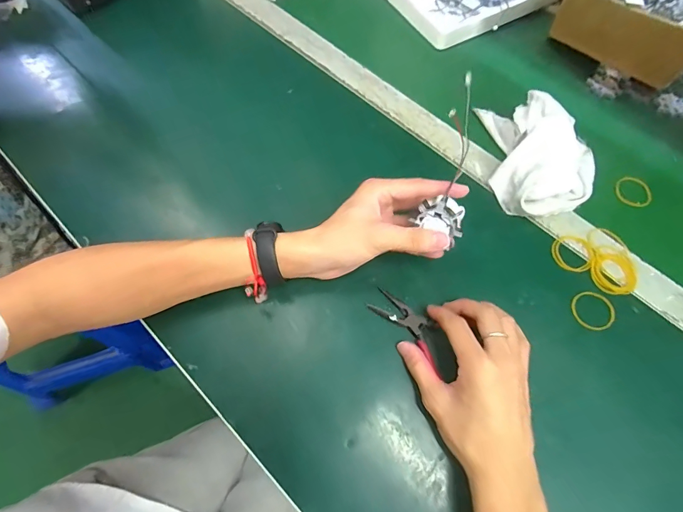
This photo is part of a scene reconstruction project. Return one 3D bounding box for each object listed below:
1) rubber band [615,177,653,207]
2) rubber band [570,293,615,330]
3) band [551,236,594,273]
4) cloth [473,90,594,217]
[{"bbox_3d":[0.335,-0.075,0.428,0.037,0.009,0.039,9,64,1],"label":"rubber band"},{"bbox_3d":[0.242,0.053,0.358,0.038,0.005,0.038,1,64,-3],"label":"rubber band"},{"bbox_3d":[0.237,-0.002,0.379,0.045,0.004,0.039,-17,67,-11],"label":"band"},{"bbox_3d":[0.219,-0.115,0.403,0.111,0.052,0.151,6,64,0],"label":"cloth"}]

